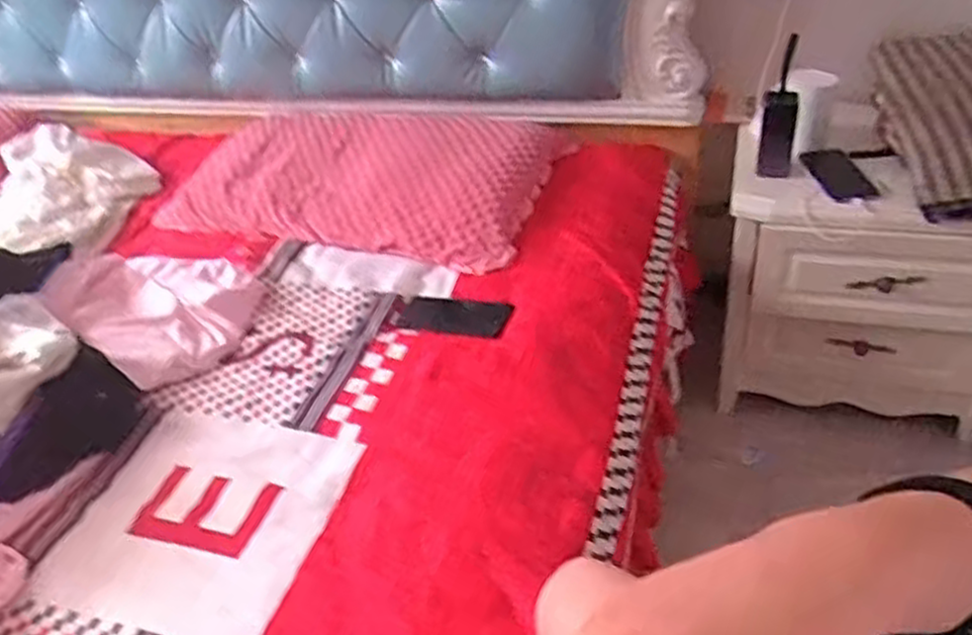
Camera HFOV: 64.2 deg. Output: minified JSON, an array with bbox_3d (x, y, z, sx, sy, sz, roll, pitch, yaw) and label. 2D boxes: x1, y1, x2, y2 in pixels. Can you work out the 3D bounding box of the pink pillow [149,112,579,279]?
[{"bbox_3d":[-0.232,-0.281,1.433,0.678,0.093,0.392,10,41,20],"label":"pink pillow"}]

